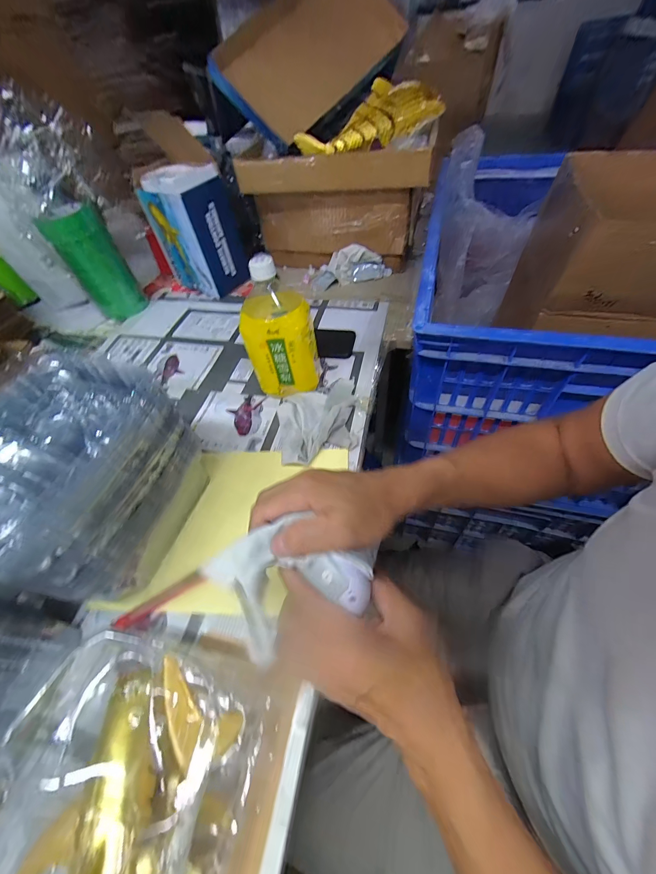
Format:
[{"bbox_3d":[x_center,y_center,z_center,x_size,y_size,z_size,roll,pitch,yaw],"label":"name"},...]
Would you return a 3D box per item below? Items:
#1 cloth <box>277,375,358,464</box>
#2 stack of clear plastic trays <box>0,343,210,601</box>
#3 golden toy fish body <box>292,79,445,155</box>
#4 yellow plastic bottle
[{"bbox_3d":[-0.014,-0.036,0.479,0.117,0.038,0.158,-7,51,1],"label":"cloth"},{"bbox_3d":[-0.258,0.046,0.348,0.164,0.184,0.199,9,53,13],"label":"stack of clear plastic trays"},{"bbox_3d":[0.083,-0.570,0.575,0.286,0.080,0.059,-14,52,-5],"label":"golden toy fish body"},{"bbox_3d":[-0.071,-0.153,0.475,0.096,0.198,0.090,-3,52,4],"label":"yellow plastic bottle"}]

